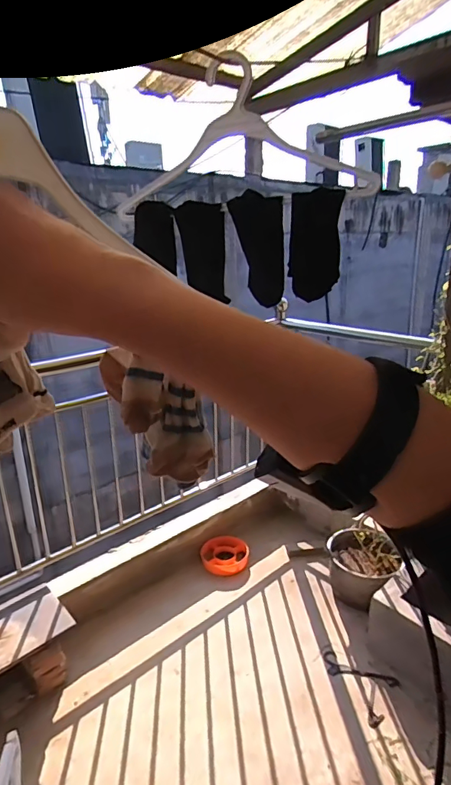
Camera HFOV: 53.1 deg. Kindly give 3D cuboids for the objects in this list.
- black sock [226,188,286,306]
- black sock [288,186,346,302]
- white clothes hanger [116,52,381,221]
[{"bbox_3d":[0.048,-0.206,0.653,0.077,0.147,0.026,-3,18,-6],"label":"black sock"},{"bbox_3d":[0.123,-0.205,0.627,0.068,0.133,0.016,4,19,14],"label":"black sock"},{"bbox_3d":[0.005,-0.352,0.637,0.351,0.178,0.047,-2,32,7],"label":"white clothes hanger"}]

